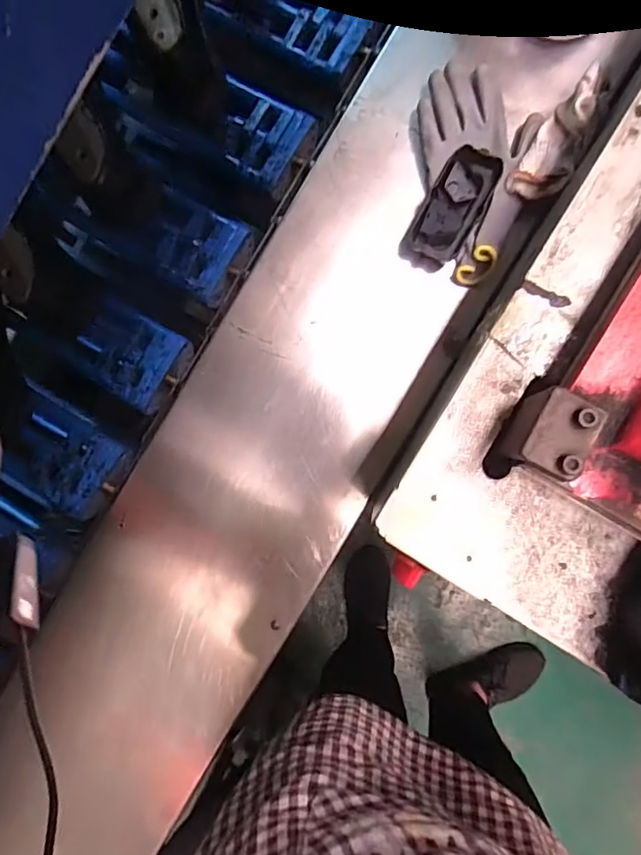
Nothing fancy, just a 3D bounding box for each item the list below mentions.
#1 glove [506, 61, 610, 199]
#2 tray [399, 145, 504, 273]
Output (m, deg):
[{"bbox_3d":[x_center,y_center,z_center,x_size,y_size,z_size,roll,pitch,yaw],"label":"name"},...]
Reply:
[{"bbox_3d":[0.216,-0.272,0.505,0.060,0.044,0.111,26,92,7],"label":"glove"},{"bbox_3d":[0.128,-0.216,0.533,0.056,0.017,0.118,30,92,6],"label":"tray"}]

